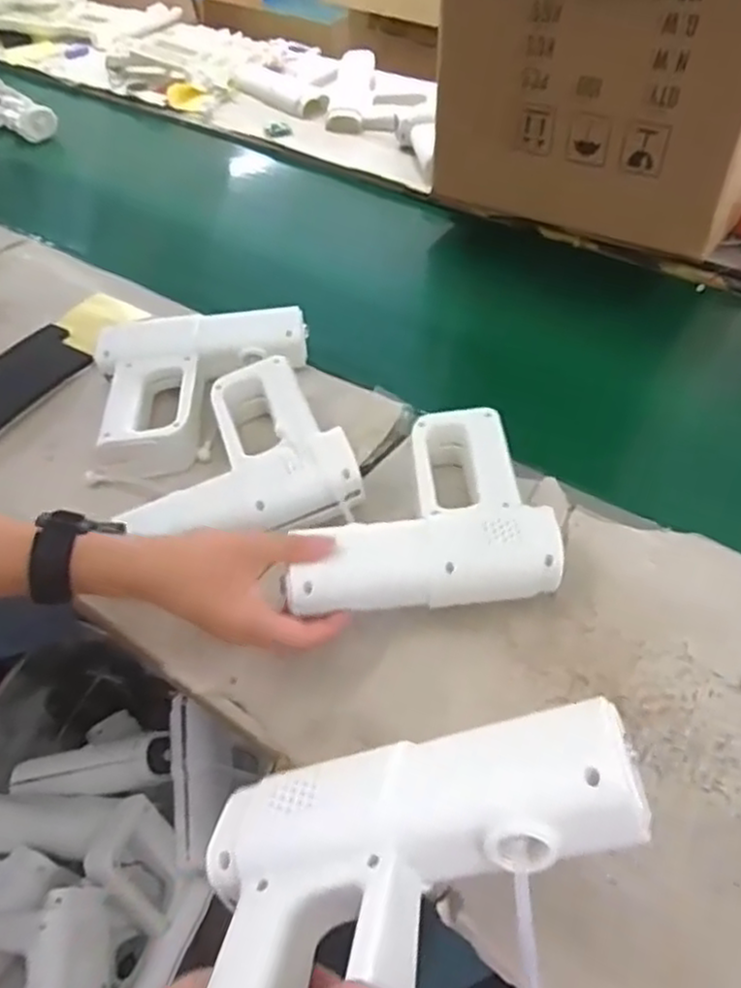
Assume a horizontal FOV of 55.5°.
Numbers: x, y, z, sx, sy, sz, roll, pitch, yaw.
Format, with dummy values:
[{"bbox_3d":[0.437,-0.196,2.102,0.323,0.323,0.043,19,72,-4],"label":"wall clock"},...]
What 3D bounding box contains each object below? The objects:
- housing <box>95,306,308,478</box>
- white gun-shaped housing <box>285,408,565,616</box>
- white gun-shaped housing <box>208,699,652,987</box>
[{"bbox_3d":[-0.162,-0.114,0.699,0.211,0.050,0.156,-10,50,-5],"label":"housing"},{"bbox_3d":[0.034,0.003,0.578,0.205,0.052,0.181,-8,50,-3],"label":"white gun-shaped housing"},{"bbox_3d":[0.020,0.190,0.311,0.214,0.057,0.160,-18,43,16],"label":"white gun-shaped housing"}]

